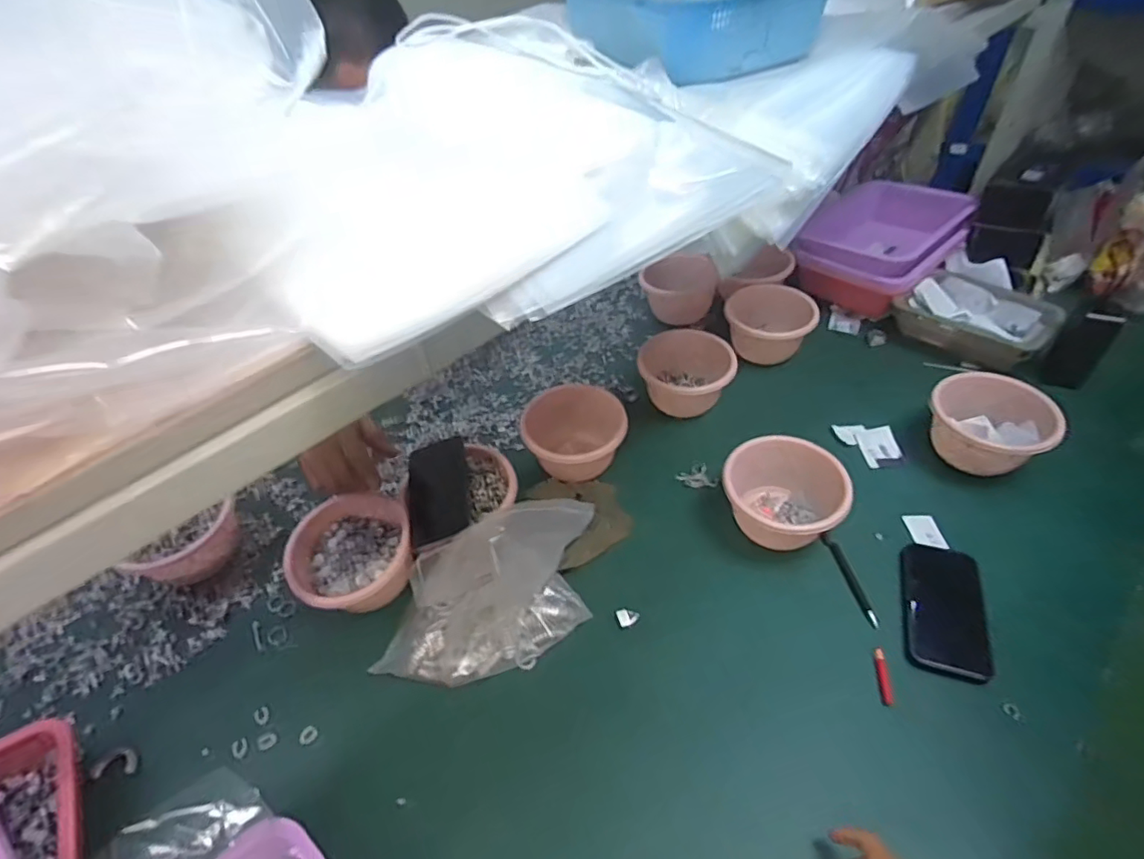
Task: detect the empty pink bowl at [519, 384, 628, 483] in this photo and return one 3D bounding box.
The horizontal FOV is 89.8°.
[{"bbox_3d":[0.004,0.010,0.847,0.150,0.084,0.126,-12,46,-8],"label":"empty pink bowl"}]

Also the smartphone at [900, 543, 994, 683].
[{"bbox_3d":[0.438,0.206,0.670,0.087,0.010,0.161,11,48,15],"label":"smartphone"}]

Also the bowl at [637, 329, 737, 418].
[{"bbox_3d":[0.183,-0.089,0.931,0.152,0.082,0.126,8,47,12],"label":"bowl"}]

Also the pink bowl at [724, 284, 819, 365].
[{"bbox_3d":[0.324,-0.166,0.950,0.144,0.084,0.113,12,48,15],"label":"pink bowl"}]

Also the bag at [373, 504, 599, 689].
[{"bbox_3d":[-0.087,0.175,0.645,0.292,0.135,0.137,-24,49,-18],"label":"bag"}]

